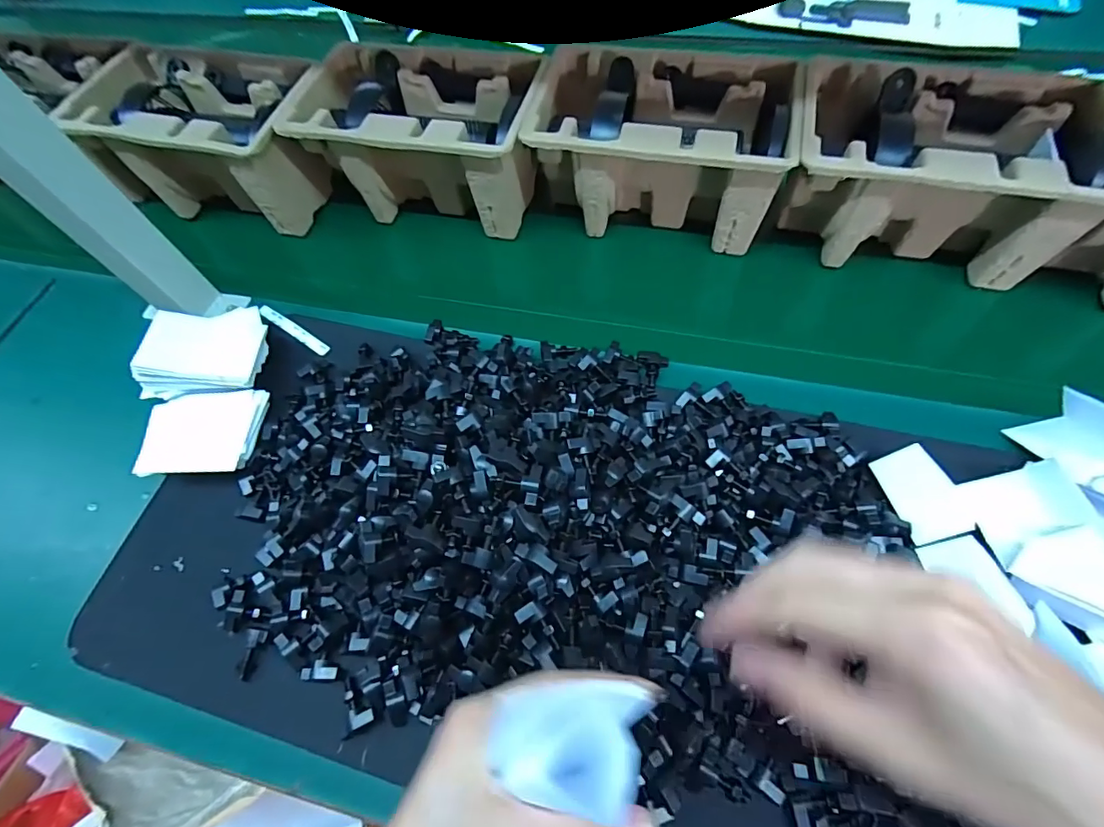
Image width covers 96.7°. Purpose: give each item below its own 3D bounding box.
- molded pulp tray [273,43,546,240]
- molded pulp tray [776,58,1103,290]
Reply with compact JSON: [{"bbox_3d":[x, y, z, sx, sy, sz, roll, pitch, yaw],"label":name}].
[{"bbox_3d":[-0.123,-0.275,0.495,0.218,0.103,0.141,9,60,13],"label":"molded pulp tray"},{"bbox_3d":[0.316,-0.202,0.420,0.219,0.113,0.145,12,60,14],"label":"molded pulp tray"}]

